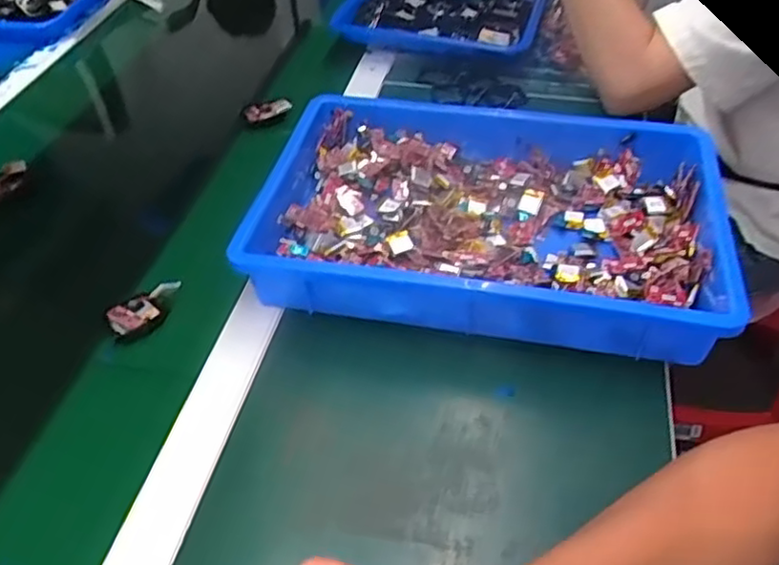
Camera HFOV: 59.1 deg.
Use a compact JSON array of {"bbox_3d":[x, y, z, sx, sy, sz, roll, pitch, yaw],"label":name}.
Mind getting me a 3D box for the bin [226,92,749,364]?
[{"bbox_3d":[0.074,-0.059,0.591,0.379,0.071,0.241,5,46,11],"label":"bin"}]

